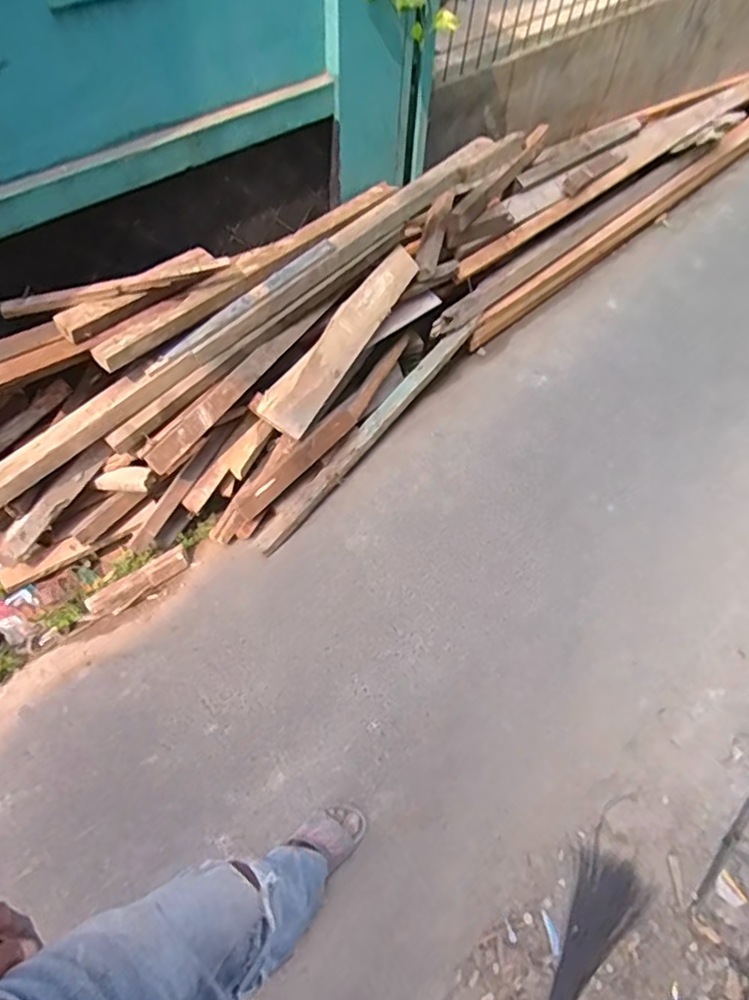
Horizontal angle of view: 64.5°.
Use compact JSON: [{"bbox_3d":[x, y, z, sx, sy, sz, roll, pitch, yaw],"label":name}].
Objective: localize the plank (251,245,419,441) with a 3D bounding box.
[{"bbox_3d":[-0.094,-0.483,1.770,0.150,0.030,0.674,40,77,-24],"label":"plank"}]

